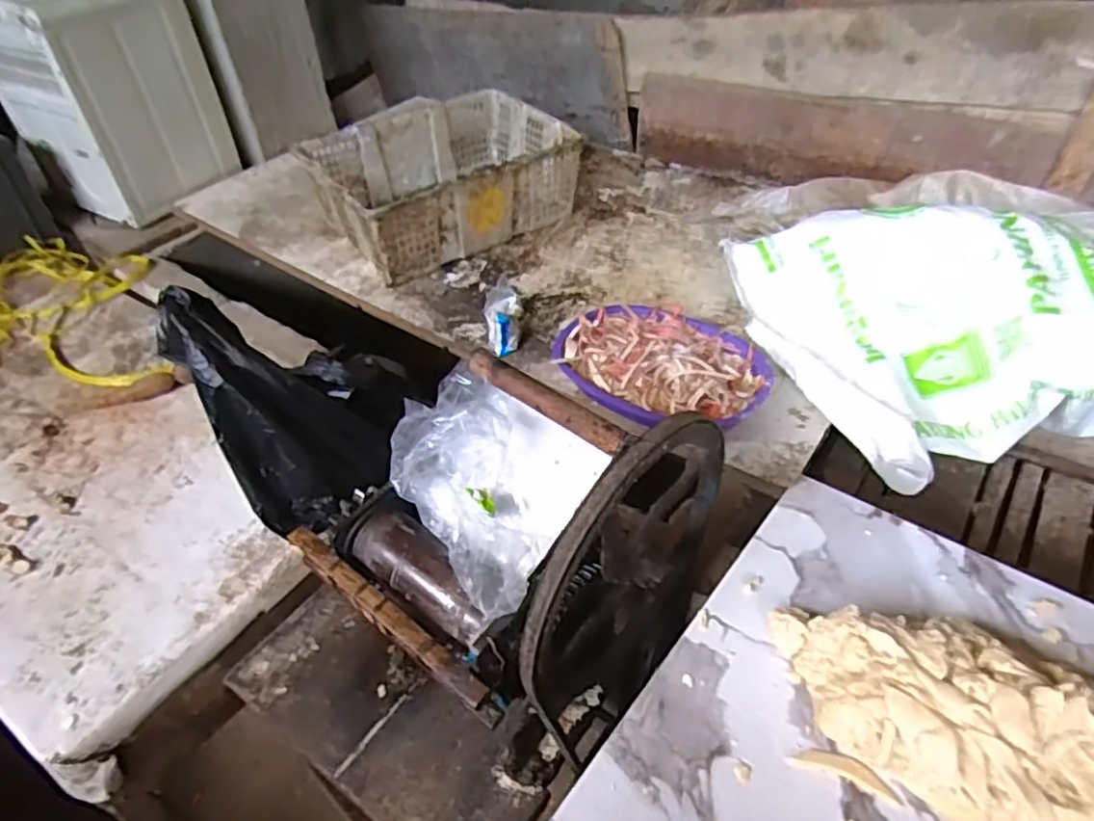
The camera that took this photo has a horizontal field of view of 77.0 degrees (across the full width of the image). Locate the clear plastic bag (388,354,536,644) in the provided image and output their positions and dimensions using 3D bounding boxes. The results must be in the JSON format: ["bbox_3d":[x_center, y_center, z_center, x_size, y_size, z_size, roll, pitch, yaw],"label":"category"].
[{"bbox_3d":[-0.067,0.070,0.563,0.103,0.070,0.206,-15,67,-11],"label":"clear plastic bag"}]

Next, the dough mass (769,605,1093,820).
[{"bbox_3d":[0.250,0.190,0.432,0.182,0.060,0.127,4,45,8],"label":"dough mass"}]

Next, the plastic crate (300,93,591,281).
[{"bbox_3d":[-0.205,-0.458,1.371,0.461,0.163,0.361,-28,50,-23],"label":"plastic crate"}]

